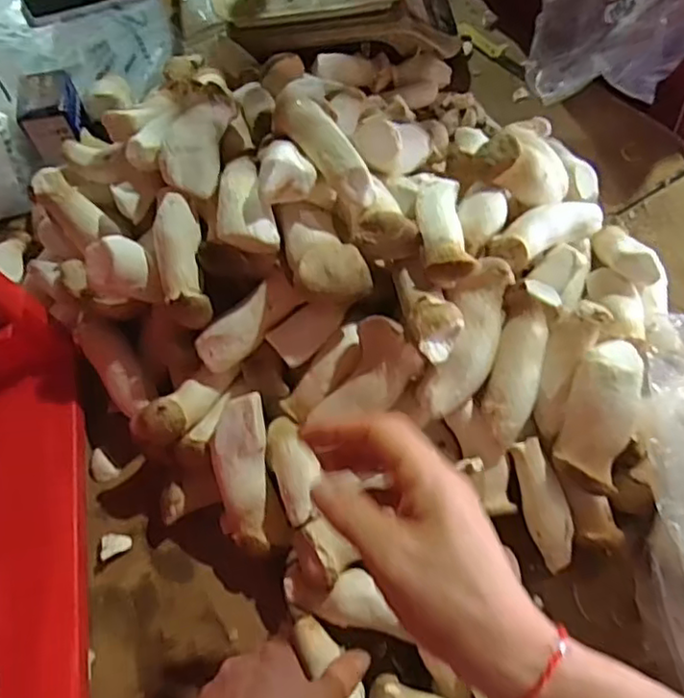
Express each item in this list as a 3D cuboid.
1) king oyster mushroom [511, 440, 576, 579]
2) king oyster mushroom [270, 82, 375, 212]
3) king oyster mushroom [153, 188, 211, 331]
[{"bbox_3d":[0.144,0.111,0.455,0.026,0.020,0.092,-14,84,-5],"label":"king oyster mushroom"},{"bbox_3d":[-0.016,-0.146,0.450,0.038,0.037,0.101,-24,62,-11],"label":"king oyster mushroom"},{"bbox_3d":[-0.116,-0.064,0.456,0.032,0.025,0.095,-11,83,-3],"label":"king oyster mushroom"}]

